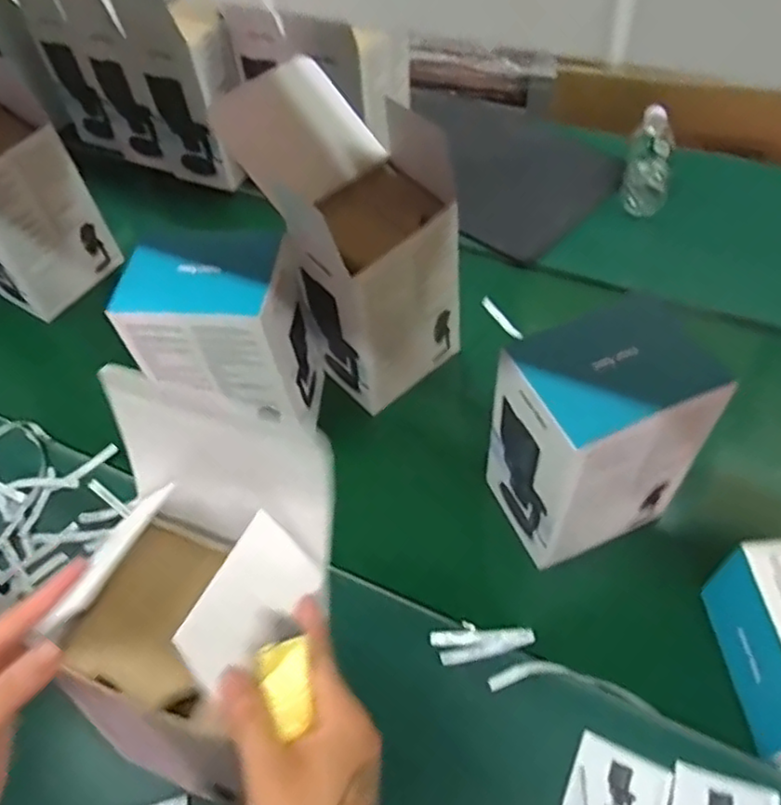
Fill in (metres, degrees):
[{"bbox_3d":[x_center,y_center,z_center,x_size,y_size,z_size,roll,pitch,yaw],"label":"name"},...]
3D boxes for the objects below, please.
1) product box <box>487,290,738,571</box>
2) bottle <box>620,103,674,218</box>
[{"bbox_3d":[0.185,0.033,0.610,0.156,0.248,0.123,-18,57,-11],"label":"product box"},{"bbox_3d":[0.392,-0.375,1.001,0.062,0.071,0.238,14,57,10],"label":"bottle"}]

